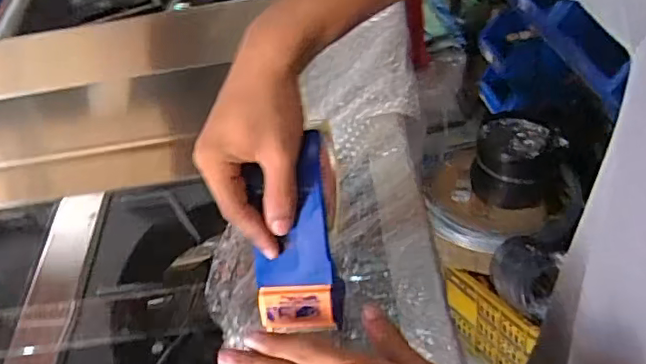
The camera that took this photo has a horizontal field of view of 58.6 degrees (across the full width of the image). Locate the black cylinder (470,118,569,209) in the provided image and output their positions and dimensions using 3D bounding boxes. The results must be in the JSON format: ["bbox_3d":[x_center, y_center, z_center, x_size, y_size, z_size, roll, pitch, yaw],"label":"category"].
[{"bbox_3d":[0.482,-0.058,1.452,0.203,0.154,0.201,0,45,13],"label":"black cylinder"}]

